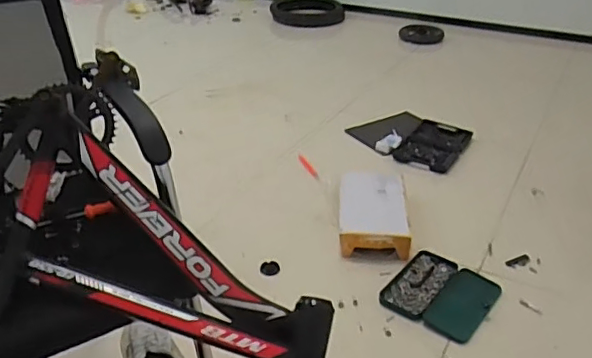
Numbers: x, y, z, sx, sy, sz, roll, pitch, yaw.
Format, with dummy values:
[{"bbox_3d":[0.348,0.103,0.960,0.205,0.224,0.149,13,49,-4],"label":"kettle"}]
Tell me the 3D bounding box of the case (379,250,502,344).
[{"bbox_3d":[0.387,0.302,1.517,0.253,0.021,0.280,24,39,31],"label":"case"}]

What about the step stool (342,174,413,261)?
[{"bbox_3d":[0.238,0.101,1.746,0.206,0.086,0.332,3,33,3],"label":"step stool"}]

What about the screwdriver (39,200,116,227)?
[{"bbox_3d":[-0.380,0.062,0.995,0.130,0.017,0.021,-18,38,-26],"label":"screwdriver"}]

